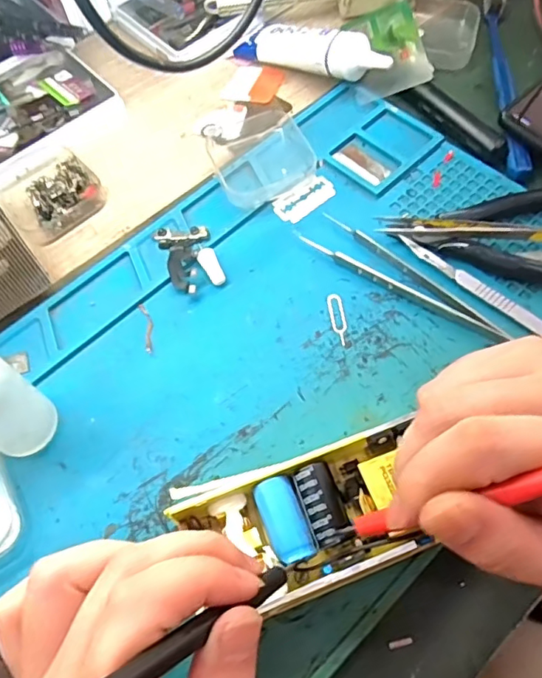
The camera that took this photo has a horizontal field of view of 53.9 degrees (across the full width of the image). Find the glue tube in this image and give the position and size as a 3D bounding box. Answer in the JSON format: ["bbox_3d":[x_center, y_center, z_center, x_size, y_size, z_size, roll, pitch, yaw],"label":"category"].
[{"bbox_3d":[0.029,-0.210,0.392,0.121,0.032,0.029,29,68,17],"label":"glue tube"}]

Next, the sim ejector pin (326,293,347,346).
[{"bbox_3d":[0.039,-0.012,0.305,0.009,0.004,0.033,-10,63,-1],"label":"sim ejector pin"}]

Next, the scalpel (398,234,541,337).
[{"bbox_3d":[0.129,-0.020,0.299,0.134,0.005,0.010,38,71,20],"label":"scalpel"}]

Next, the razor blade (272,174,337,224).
[{"bbox_3d":[0.022,-0.091,0.346,0.042,0.004,0.022,-34,66,-13],"label":"razor blade"}]

